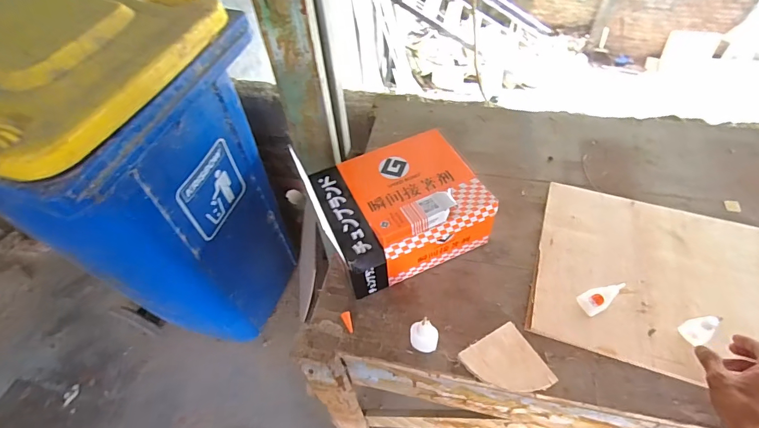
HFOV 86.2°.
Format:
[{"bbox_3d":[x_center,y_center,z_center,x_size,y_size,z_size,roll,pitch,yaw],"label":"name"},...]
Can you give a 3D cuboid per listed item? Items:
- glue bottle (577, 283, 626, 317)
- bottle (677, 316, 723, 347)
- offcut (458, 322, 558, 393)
[{"bbox_3d":[0.348,0.126,0.629,0.079,0.019,0.034,-25,55,-14],"label":"glue bottle"},{"bbox_3d":[0.438,0.155,0.550,0.014,0.068,0.032,-14,57,-10],"label":"bottle"},{"bbox_3d":[0.182,0.219,0.582,0.098,0.020,0.097,-26,55,-15],"label":"offcut"}]

